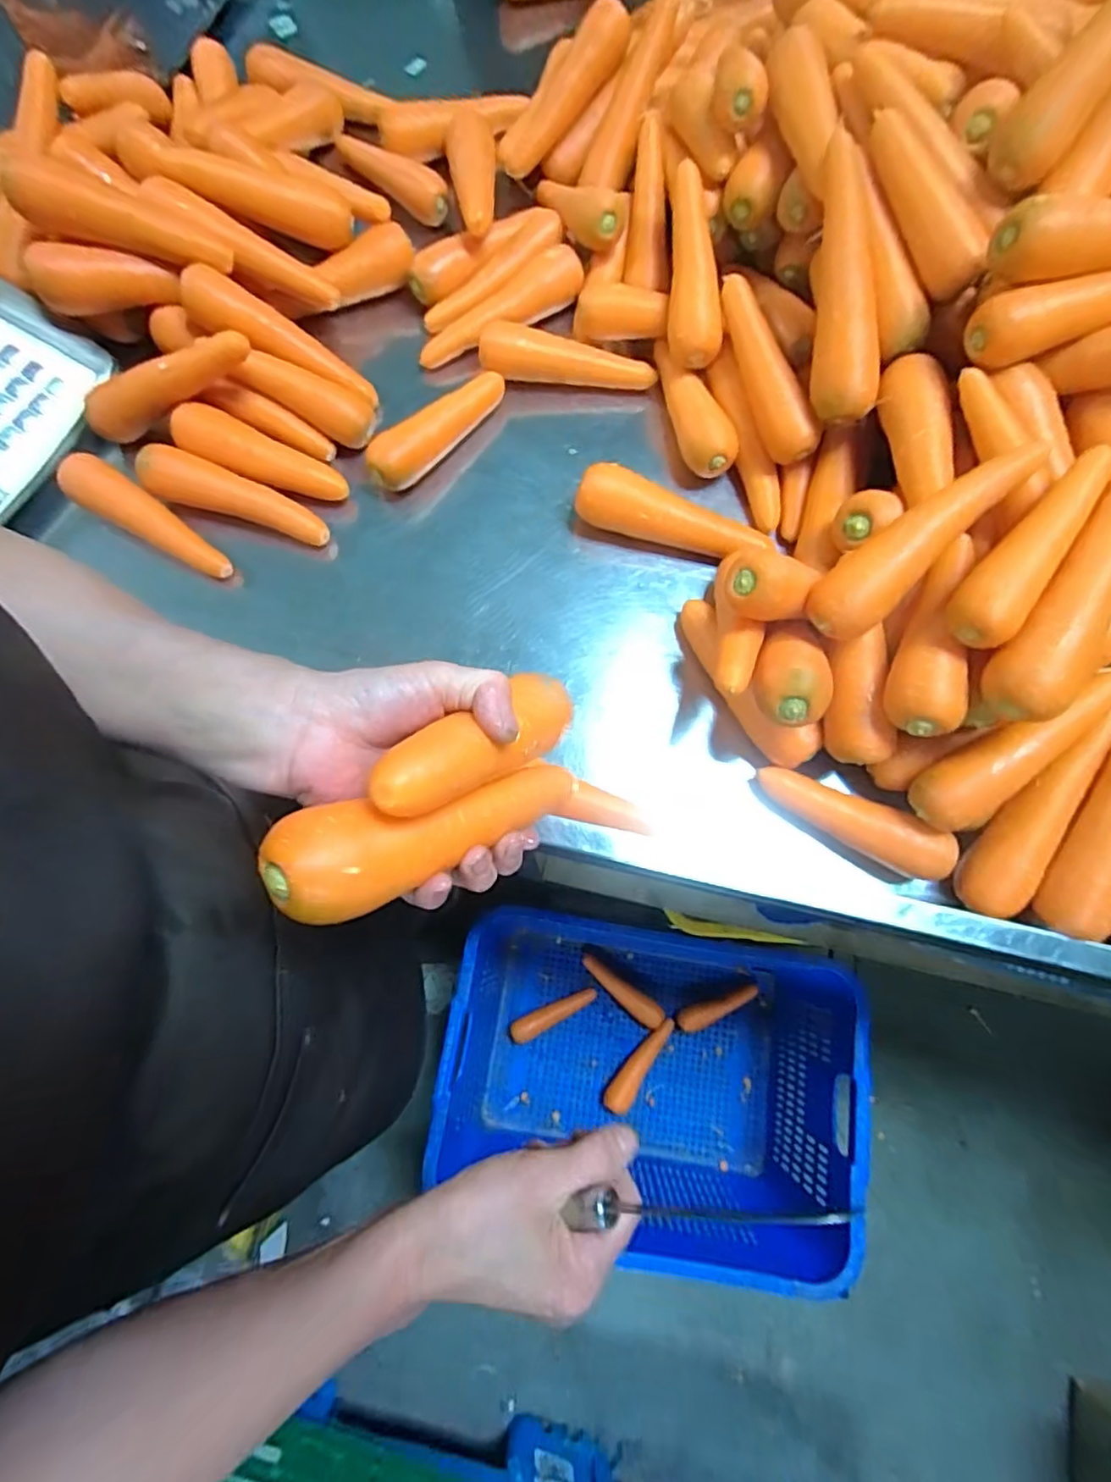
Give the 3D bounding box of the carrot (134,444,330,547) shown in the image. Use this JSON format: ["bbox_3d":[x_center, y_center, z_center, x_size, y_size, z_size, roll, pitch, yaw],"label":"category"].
[{"bbox_3d":[-0.292,-0.221,0.556,0.173,0.034,0.042,19,75,5],"label":"carrot"}]

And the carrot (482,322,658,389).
[{"bbox_3d":[0.013,-0.380,0.610,0.171,0.035,0.043,5,74,1],"label":"carrot"}]

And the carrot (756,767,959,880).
[{"bbox_3d":[0.225,0.056,0.463,0.141,0.033,0.034,31,77,8],"label":"carrot"}]

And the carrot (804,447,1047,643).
[{"bbox_3d":[0.250,-0.137,0.413,0.176,0.037,0.045,-39,78,4],"label":"carrot"}]

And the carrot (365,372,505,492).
[{"bbox_3d":[-0.105,-0.291,0.578,0.159,0.045,0.043,-41,78,-11],"label":"carrot"}]

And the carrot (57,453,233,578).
[{"bbox_3d":[-0.367,-0.198,0.549,0.172,0.034,0.042,34,77,9],"label":"carrot"}]

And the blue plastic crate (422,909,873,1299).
[{"bbox_3d":[0.146,0.524,0.997,0.612,0.327,0.421,8,74,2],"label":"blue plastic crate"}]

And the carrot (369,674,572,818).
[{"bbox_3d":[-0.036,0.001,0.300,0.037,0.145,0.031,42,121,10],"label":"carrot"}]

